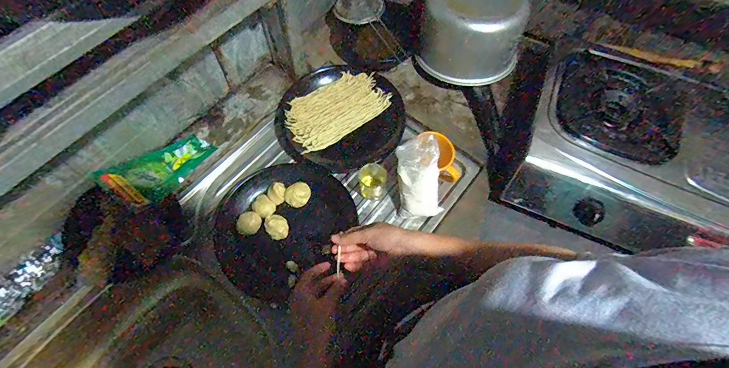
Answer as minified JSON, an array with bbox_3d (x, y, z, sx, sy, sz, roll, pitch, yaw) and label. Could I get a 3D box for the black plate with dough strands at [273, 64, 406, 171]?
[{"bbox_3d":[-0.051,-0.144,0.722,0.243,0.051,0.252,0,68,-1],"label":"black plate with dough strands"}]

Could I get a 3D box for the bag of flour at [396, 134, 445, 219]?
[{"bbox_3d":[0.099,-0.011,0.627,0.073,0.039,0.151,-4,111,-3],"label":"bag of flour"}]

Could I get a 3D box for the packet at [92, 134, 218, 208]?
[{"bbox_3d":[-0.369,-0.030,0.634,0.088,0.016,0.180,47,49,-1],"label":"packet"}]

